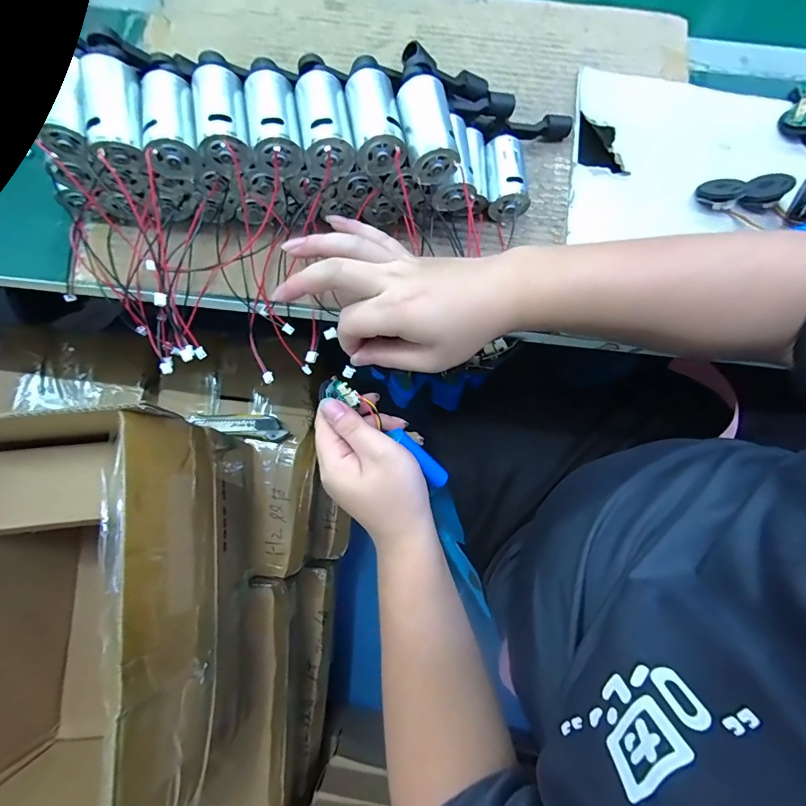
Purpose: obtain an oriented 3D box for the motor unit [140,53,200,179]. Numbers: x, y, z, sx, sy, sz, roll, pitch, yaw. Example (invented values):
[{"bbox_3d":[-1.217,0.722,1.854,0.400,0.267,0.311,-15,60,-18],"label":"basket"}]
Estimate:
[{"bbox_3d":[-0.162,-0.203,0.290,0.031,0.032,0.088,-9,78,-3],"label":"motor unit"}]

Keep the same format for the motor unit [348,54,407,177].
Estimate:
[{"bbox_3d":[-0.019,-0.208,0.297,0.035,0.027,0.083,-5,78,-2],"label":"motor unit"}]

